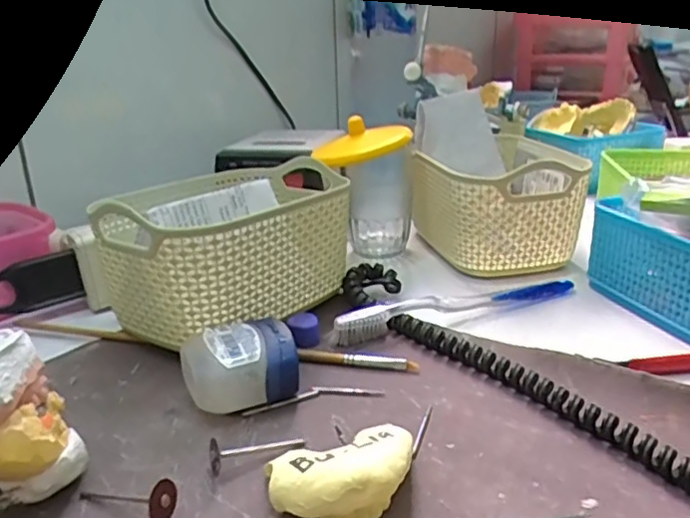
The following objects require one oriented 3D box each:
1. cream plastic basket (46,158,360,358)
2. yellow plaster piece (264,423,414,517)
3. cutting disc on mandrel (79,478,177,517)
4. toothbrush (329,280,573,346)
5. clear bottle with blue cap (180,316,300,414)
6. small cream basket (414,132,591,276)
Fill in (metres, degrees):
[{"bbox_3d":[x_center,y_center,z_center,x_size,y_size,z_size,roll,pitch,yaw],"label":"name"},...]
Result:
[{"bbox_3d":[-0.077,-0.007,0.439,0.117,0.089,0.170,14,27,34],"label":"cream plastic basket"},{"bbox_3d":[0.001,0.094,0.266,0.063,0.027,0.040,-7,23,-13],"label":"yellow plaster piece"},{"bbox_3d":[-0.095,0.104,0.275,0.047,0.015,0.014,-5,19,26],"label":"cutting disc on mandrel"},{"bbox_3d":[0.078,0.030,0.431,0.187,0.019,0.011,-10,24,-21],"label":"toothbrush"},{"bbox_3d":[-0.058,0.059,0.347,0.060,0.036,0.050,-7,23,-14],"label":"clear bottle with blue cap"},{"bbox_3d":[0.123,-0.052,0.544,0.122,0.087,0.170,-1,22,1],"label":"small cream basket"}]

